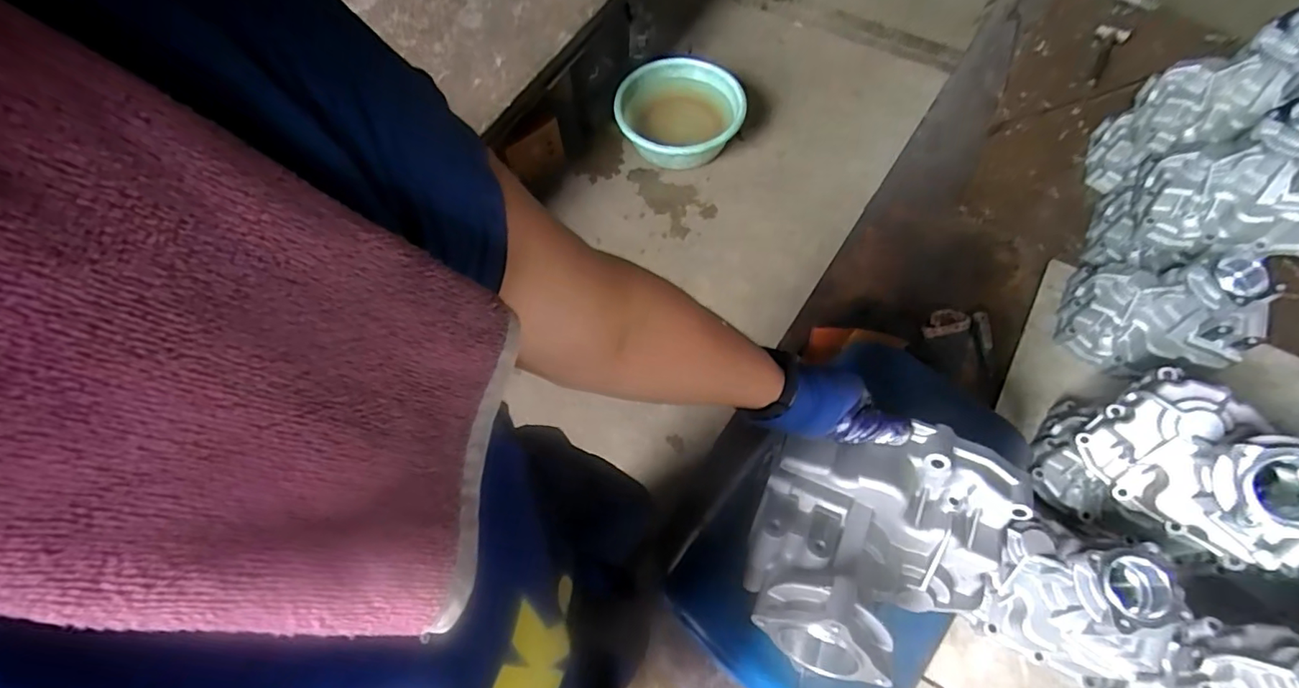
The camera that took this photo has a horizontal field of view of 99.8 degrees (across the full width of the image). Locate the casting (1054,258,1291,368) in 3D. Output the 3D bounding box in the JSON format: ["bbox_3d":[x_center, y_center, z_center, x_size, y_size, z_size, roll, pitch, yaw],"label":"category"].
[{"bbox_3d":[0.817,-0.048,0.885,0.154,0.198,0.230,-34,69,-14],"label":"casting"}]

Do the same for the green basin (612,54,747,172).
[{"bbox_3d":[0.093,-0.730,1.782,0.411,0.153,0.381,-1,64,3],"label":"green basin"}]

